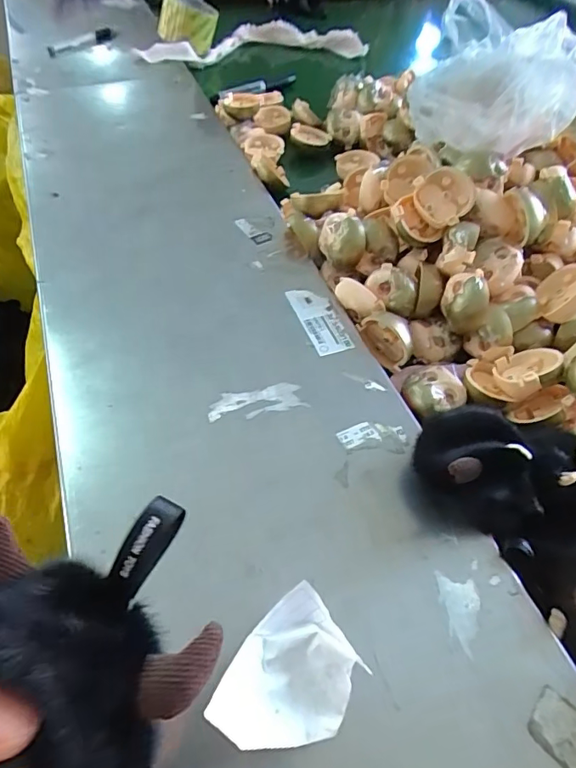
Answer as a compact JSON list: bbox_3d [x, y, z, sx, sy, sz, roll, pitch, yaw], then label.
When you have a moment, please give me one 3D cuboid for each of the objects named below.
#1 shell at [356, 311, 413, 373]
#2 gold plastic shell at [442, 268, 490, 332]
[{"bbox_3d":[0.084,-0.038,0.422,0.047,0.039,0.024,36,59,22],"label":"shell"},{"bbox_3d":[0.144,-0.067,0.409,0.027,0.040,0.036,3,52,-1],"label":"gold plastic shell"}]

